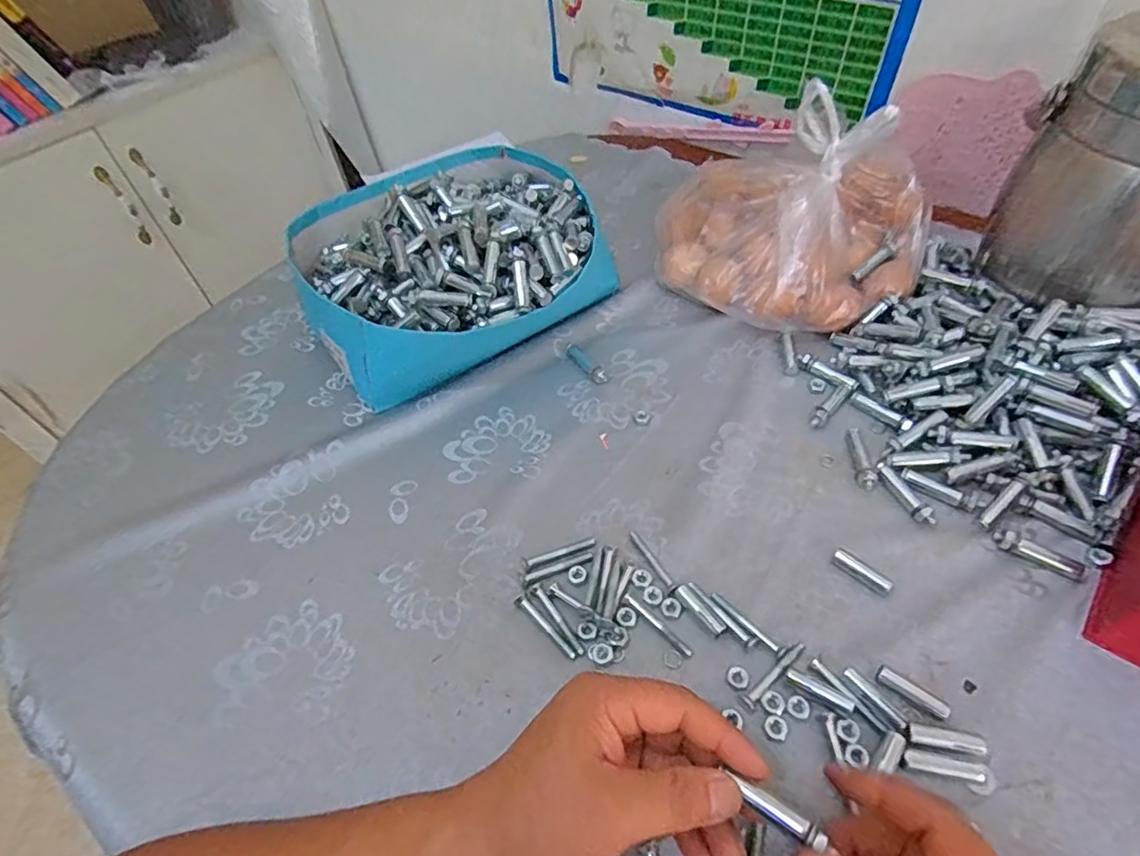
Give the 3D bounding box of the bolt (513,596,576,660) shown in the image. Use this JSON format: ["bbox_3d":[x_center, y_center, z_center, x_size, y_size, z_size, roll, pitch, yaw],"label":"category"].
[{"bbox_3d":[-0.017,0.131,0.393,0.007,0.004,0.055,-39,58,-23],"label":"bolt"}]

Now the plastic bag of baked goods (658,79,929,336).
[{"bbox_3d":[0.210,-0.207,0.550,0.227,0.153,0.201,36,63,28],"label":"plastic bag of baked goods"}]

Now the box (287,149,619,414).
[{"bbox_3d":[-0.116,-0.168,0.577,0.266,0.117,0.273,-26,54,-15],"label":"box"}]

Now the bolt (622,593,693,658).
[{"bbox_3d":[0.057,0.129,0.388,0.056,0.004,0.007,36,63,28],"label":"bolt"}]

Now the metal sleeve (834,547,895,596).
[{"bbox_3d":[0.198,0.097,0.401,0.040,0.010,0.010,33,61,27],"label":"metal sleeve"}]

